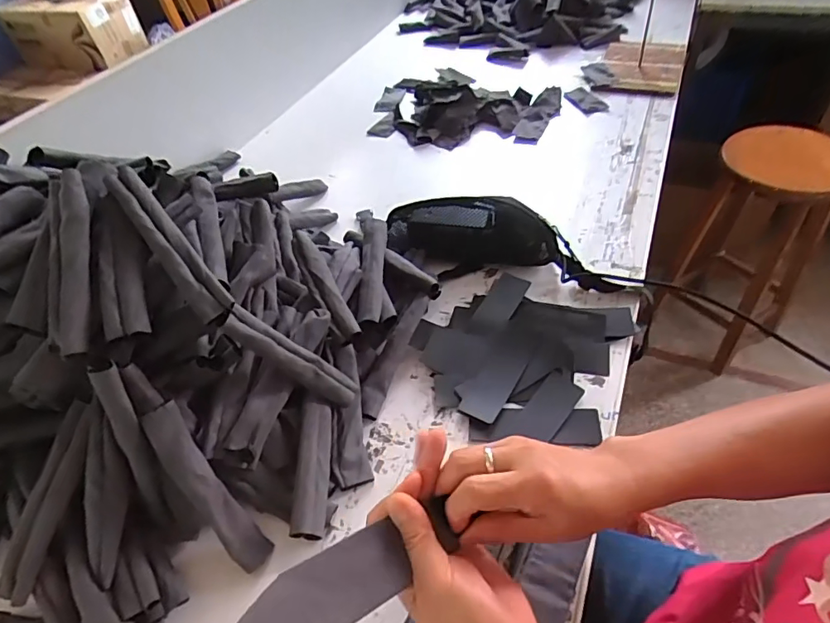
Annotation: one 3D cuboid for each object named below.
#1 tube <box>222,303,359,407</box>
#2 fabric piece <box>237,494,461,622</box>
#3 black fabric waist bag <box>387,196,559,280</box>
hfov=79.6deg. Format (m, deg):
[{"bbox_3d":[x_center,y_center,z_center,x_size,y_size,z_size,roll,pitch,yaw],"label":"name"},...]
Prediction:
[{"bbox_3d":[-0.129,0.053,0.536,0.023,0.184,0.026,-29,44,19],"label":"tube"},{"bbox_3d":[-0.055,0.168,0.294,0.183,0.004,0.045,-19,61,-32],"label":"fabric piece"},{"bbox_3d":[0.082,-0.118,0.779,0.252,0.080,0.113,-2,47,6],"label":"black fabric waist bag"}]

